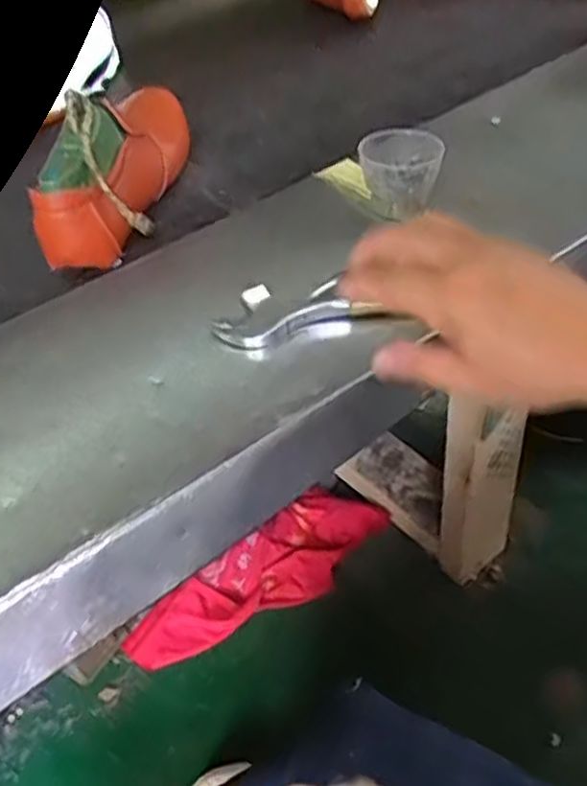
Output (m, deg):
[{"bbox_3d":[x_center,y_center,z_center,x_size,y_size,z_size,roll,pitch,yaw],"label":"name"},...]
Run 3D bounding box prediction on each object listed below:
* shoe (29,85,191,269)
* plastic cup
[{"bbox_3d":[-0.160,-0.224,0.698,0.090,0.095,0.232,-1,45,7],"label":"shoe"},{"bbox_3d":[0.082,-0.169,0.596,0.066,0.048,0.058,6,46,14],"label":"plastic cup"}]

